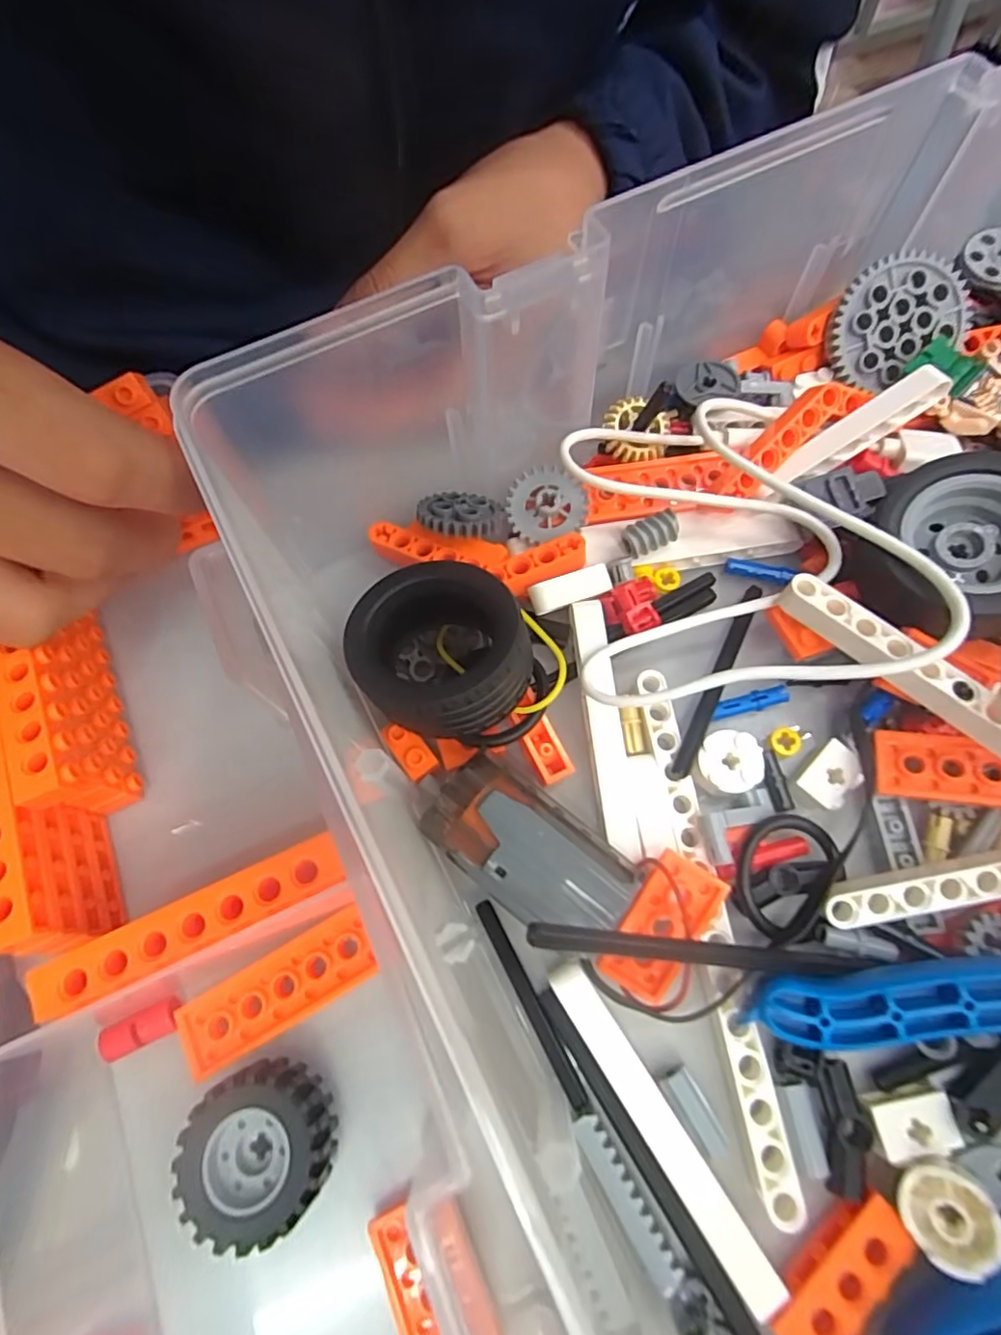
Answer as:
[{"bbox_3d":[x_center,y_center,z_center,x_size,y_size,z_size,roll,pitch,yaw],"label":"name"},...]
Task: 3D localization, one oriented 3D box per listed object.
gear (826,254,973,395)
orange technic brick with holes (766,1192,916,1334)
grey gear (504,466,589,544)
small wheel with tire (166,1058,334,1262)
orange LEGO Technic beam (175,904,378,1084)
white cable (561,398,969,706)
[{"bbox_3d":[0.117,-0.103,0.177,0.038,0.005,0.035,-25,101,9],"label":"gear"},{"bbox_3d":[0.067,0.119,0.117,0.031,0.006,0.011,-42,73,-13],"label":"orange technic brick with holes"},{"bbox_3d":[0.013,-0.047,0.173,0.022,0.007,0.020,-1,69,2],"label":"grey gear"},{"bbox_3d":[-0.049,0.100,0.127,0.032,0.014,0.028,-31,71,-10],"label":"small wheel with tire"},{"bbox_3d":[-0.051,0.074,0.138,0.045,0.004,0.016,-29,71,-9],"label":"orange LEGO Technic beam"},{"bbox_3d":[0.058,-0.035,0.156,0.077,0.030,0.091,-3,69,1],"label":"white cable"}]

